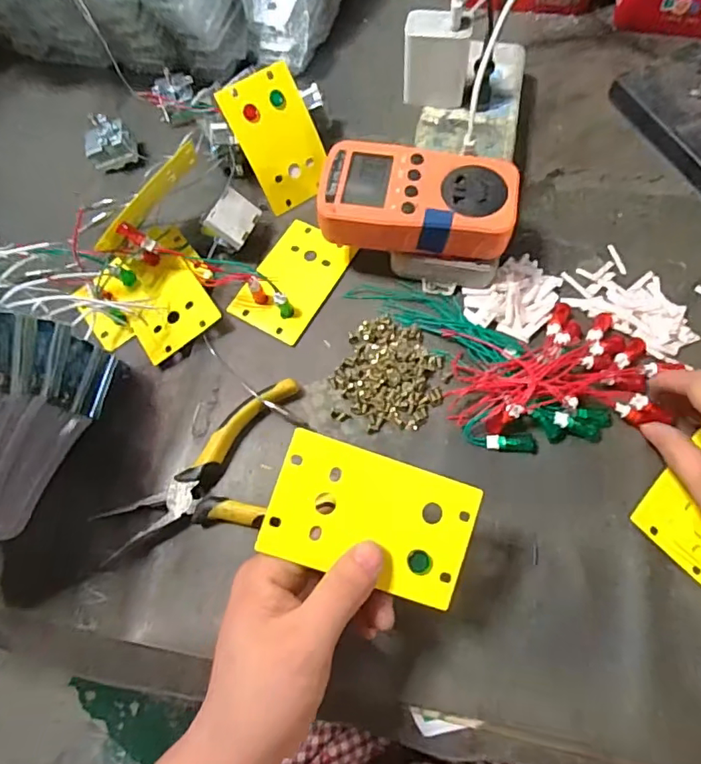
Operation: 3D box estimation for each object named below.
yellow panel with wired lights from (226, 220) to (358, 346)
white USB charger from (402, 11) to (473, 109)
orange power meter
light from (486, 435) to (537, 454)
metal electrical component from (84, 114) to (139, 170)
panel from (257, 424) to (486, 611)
[{"bbox_3d":[-0.043,-0.081,0.375,0.058,0.023,0.093,29,72,13],"label":"yellow panel with wired lights"},{"bbox_3d":[0.065,-0.243,0.387,0.048,0.055,0.027,10,69,6],"label":"white USB charger"},{"bbox_3d":[0.044,-0.123,0.344,0.125,0.030,0.066,8,68,5],"label":"orange power meter"},{"bbox_3d":[0.104,0.040,0.330,0.033,0.008,0.009,1,68,2],"label":"light"},{"bbox_3d":[-0.200,-0.197,0.427,0.039,0.040,0.027,-21,69,-6],"label":"metal electrical component"},{"bbox_3d":[0.011,0.065,0.243,0.096,0.004,0.058,19,83,-4],"label":"panel"}]

